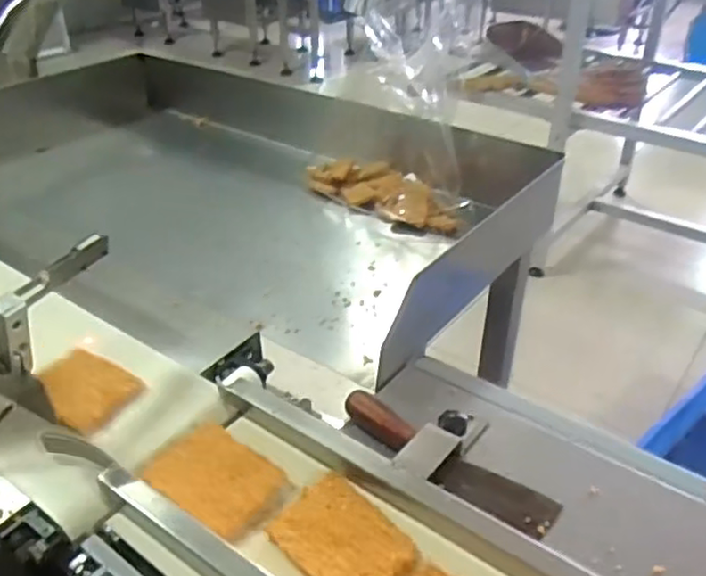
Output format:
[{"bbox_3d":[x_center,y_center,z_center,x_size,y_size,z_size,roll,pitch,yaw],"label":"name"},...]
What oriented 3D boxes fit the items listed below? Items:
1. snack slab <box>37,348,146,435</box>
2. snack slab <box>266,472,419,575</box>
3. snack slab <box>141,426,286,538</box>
[{"bbox_3d":[-0.230,0.086,0.571,0.081,0.006,0.071,25,37,16],"label":"snack slab"},{"bbox_3d":[-0.007,0.169,0.447,0.067,0.007,0.094,-27,43,-35],"label":"snack slab"},{"bbox_3d":[-0.104,0.139,0.492,0.102,0.013,0.070,25,41,31],"label":"snack slab"}]

